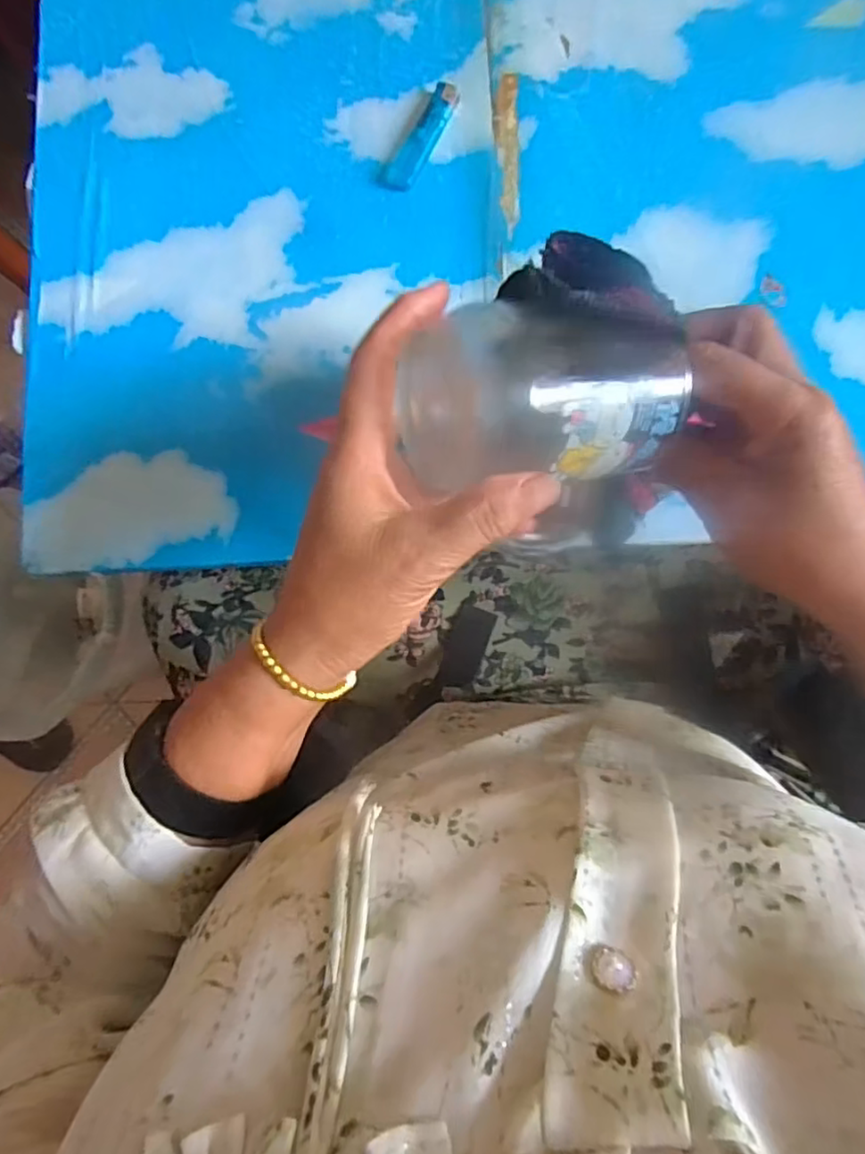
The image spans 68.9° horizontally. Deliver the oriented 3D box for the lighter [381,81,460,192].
[{"bbox_3d":[-0.007,-0.311,0.447,0.023,0.008,0.081,32,88,8],"label":"lighter"}]

